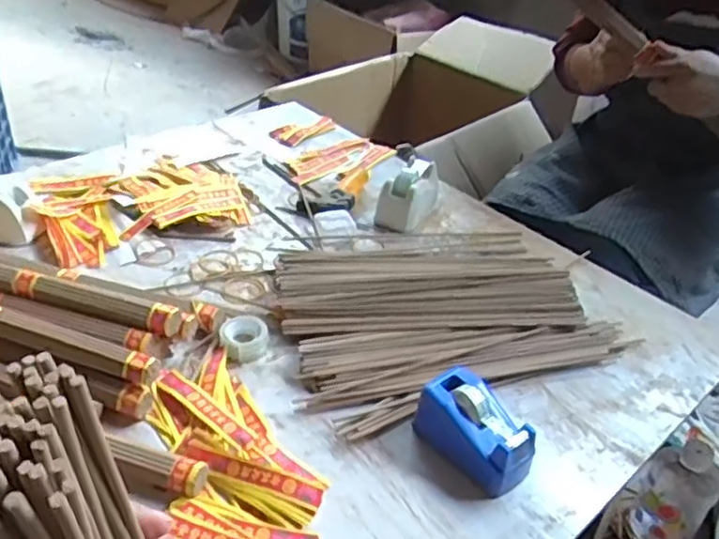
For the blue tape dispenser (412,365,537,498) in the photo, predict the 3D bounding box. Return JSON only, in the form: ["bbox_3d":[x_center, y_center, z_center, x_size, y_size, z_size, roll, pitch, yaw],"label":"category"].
[{"bbox_3d":[0.100,0.136,0.571,0.054,0.056,0.102,-23,45,-34],"label":"blue tape dispenser"}]

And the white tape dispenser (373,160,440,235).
[{"bbox_3d":[0.069,-0.105,0.896,0.054,0.059,0.113,19,38,16],"label":"white tape dispenser"}]

